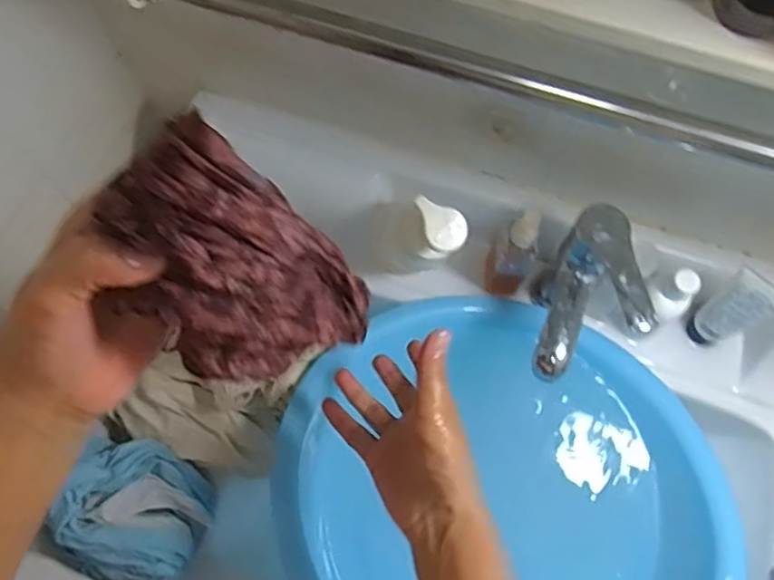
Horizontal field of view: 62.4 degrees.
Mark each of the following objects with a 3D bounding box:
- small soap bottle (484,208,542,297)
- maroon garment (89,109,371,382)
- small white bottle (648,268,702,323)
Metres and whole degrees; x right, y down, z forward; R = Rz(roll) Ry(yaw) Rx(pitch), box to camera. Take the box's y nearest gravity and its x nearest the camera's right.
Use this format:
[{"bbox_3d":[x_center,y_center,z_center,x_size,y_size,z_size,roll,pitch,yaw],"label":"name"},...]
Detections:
[{"bbox_3d":[0.117,-0.034,0.594,0.041,0.133,0.038,0,70,0],"label":"small soap bottle"},{"bbox_3d":[-0.065,-0.003,0.292,0.051,0.159,0.080,12,68,29],"label":"maroon garment"},{"bbox_3d":[0.253,0.005,0.559,0.032,0.041,0.032,-31,73,-11],"label":"small white bottle"}]

